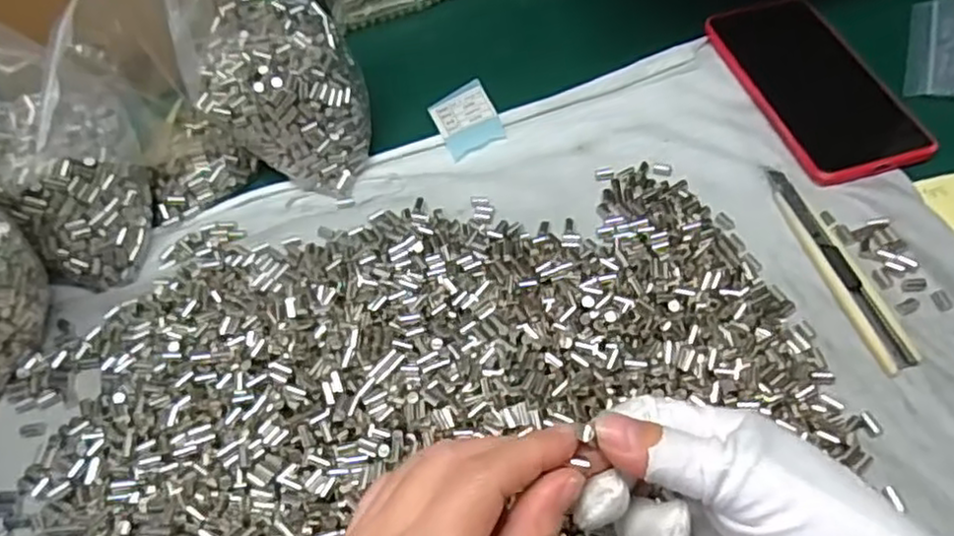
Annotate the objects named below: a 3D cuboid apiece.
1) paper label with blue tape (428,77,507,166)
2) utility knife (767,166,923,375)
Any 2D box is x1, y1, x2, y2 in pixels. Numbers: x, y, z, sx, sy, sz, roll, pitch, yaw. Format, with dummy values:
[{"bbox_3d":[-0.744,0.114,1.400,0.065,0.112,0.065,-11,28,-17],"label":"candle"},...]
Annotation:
[{"bbox_3d":[-0.007,-0.102,0.482,0.041,0.012,0.053,-22,56,-10],"label":"paper label with blue tape"},{"bbox_3d":[0.195,-0.004,0.389,0.018,0.004,0.136,-15,55,-5],"label":"utility knife"}]

